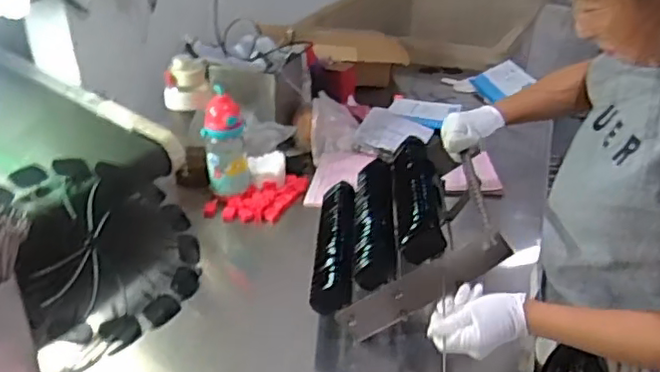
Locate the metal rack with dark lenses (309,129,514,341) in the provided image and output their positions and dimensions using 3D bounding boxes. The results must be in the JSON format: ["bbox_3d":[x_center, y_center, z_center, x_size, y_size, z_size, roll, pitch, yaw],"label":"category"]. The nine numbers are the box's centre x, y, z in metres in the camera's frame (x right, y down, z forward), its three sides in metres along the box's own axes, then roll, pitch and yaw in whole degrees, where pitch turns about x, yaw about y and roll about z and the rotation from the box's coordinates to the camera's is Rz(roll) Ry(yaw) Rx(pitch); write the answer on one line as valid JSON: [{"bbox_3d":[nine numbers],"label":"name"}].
[{"bbox_3d":[0.103,0.055,0.957,0.268,0.097,0.316,-28,26,15],"label":"metal rack with dark lenses"}]

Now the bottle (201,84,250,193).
[{"bbox_3d":[-0.198,-0.088,1.187,0.081,0.178,0.083,-3,31,-7],"label":"bottle"}]

